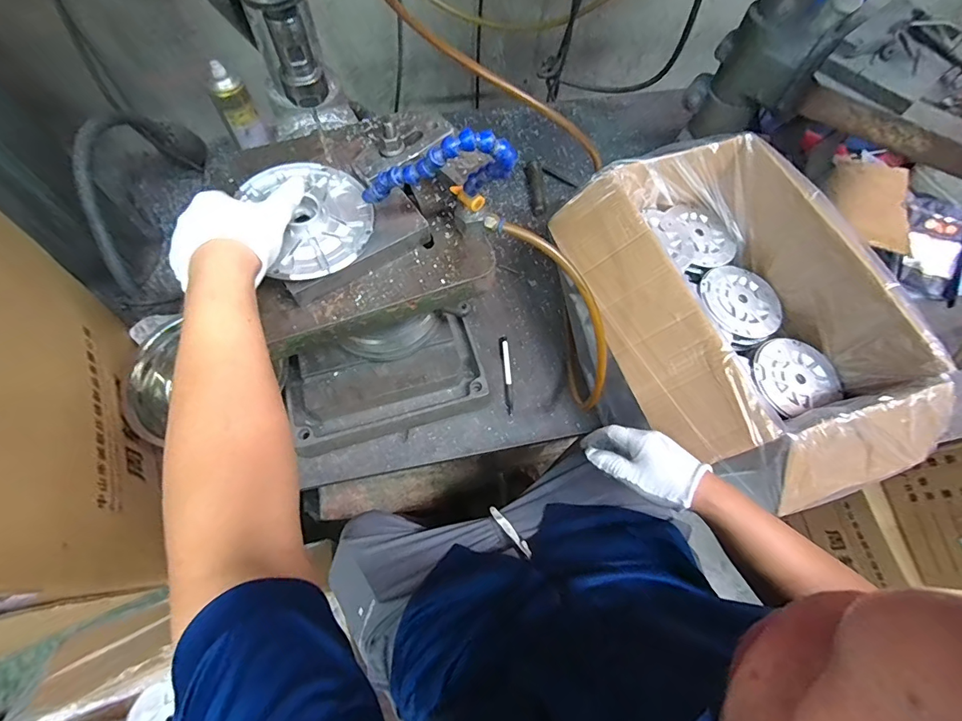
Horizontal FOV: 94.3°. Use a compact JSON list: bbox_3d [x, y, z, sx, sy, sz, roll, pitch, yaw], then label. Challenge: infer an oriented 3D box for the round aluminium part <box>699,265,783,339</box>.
[{"bbox_3d":[0.423,-0.096,0.723,0.132,0.013,0.133,1,65,-2],"label":"round aluminium part"}]

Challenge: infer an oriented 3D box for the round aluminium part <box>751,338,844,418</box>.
[{"bbox_3d":[0.470,0.021,0.670,0.129,0.016,0.111,-17,67,-10],"label":"round aluminium part"}]

